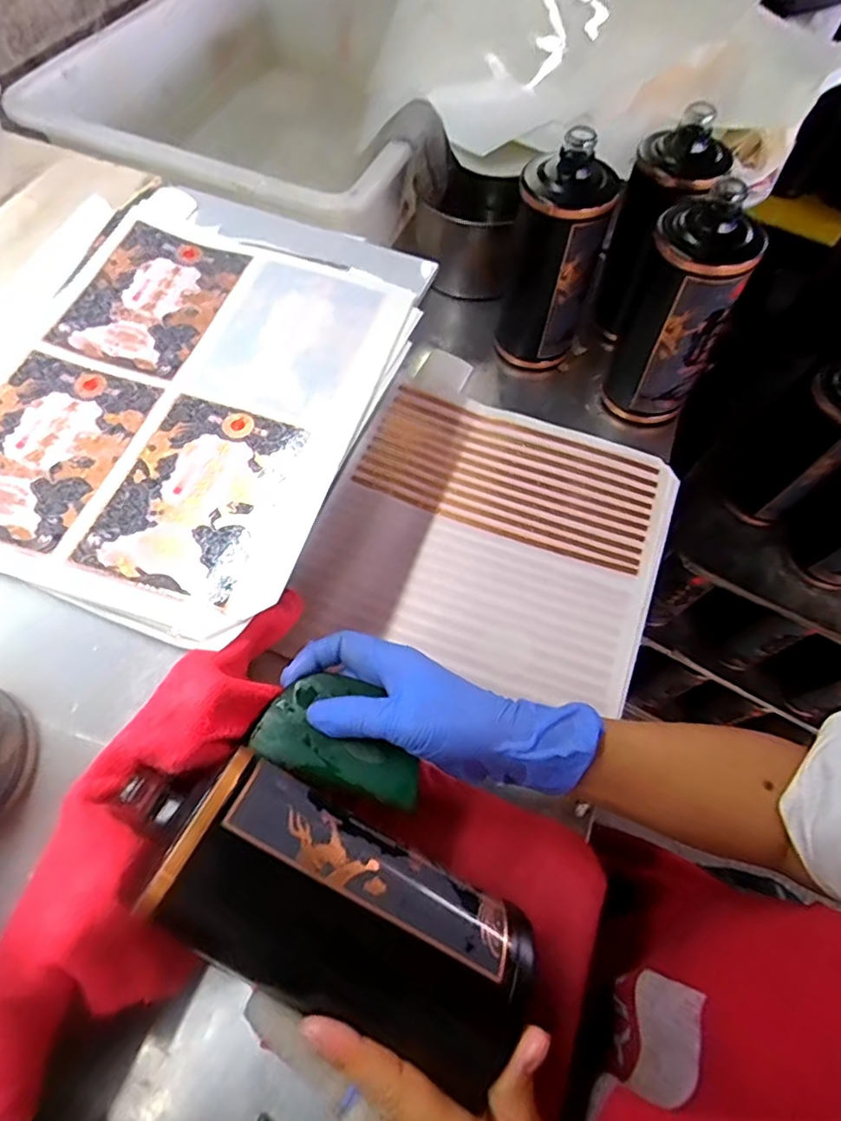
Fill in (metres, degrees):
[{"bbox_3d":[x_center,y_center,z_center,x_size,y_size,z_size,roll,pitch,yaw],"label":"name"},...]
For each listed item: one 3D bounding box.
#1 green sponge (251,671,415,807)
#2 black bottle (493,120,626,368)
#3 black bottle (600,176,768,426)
[{"bbox_3d":[-0.040,0.092,0.317,0.089,0.007,0.056,18,61,6],"label":"green sponge"},{"bbox_3d":[0.119,-0.271,0.532,0.080,0.178,0.067,19,63,9],"label":"black bottle"},{"bbox_3d":[0.218,-0.211,0.501,0.078,0.184,0.083,17,62,8],"label":"black bottle"}]

